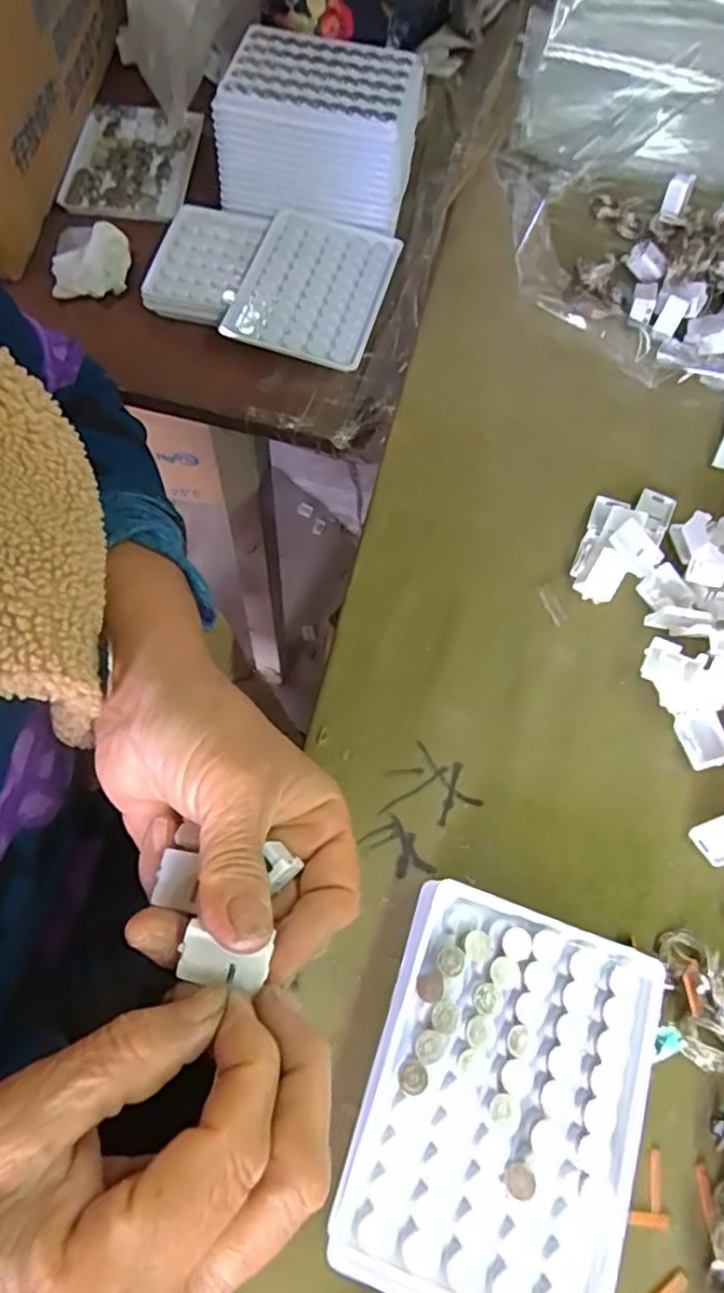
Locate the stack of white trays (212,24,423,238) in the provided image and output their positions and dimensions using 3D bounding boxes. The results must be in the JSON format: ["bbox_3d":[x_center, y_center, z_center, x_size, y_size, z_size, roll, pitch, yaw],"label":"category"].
[{"bbox_3d":[-0.028,-0.365,0.471,0.133,0.064,0.097,11,64,3],"label":"stack of white trays"}]

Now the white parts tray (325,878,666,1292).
[{"bbox_3d":[0.053,0.168,0.251,0.098,0.030,0.130,20,67,5],"label":"white parts tray"}]

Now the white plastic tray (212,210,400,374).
[{"bbox_3d":[-0.035,-0.247,0.463,0.097,0.016,0.121,17,67,3],"label":"white plastic tray"}]

